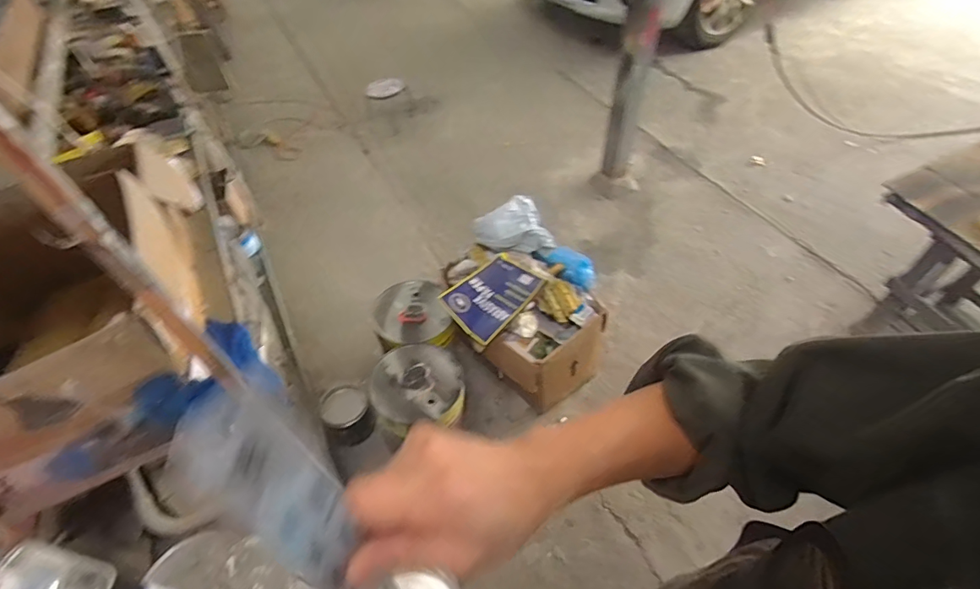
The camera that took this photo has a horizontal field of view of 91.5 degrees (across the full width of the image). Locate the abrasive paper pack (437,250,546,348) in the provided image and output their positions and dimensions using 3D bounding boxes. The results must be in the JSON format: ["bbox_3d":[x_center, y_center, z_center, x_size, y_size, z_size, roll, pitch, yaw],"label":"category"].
[{"bbox_3d":[0.009,-0.012,1.529,0.303,0.044,0.235,-41,57,-16],"label":"abrasive paper pack"}]

